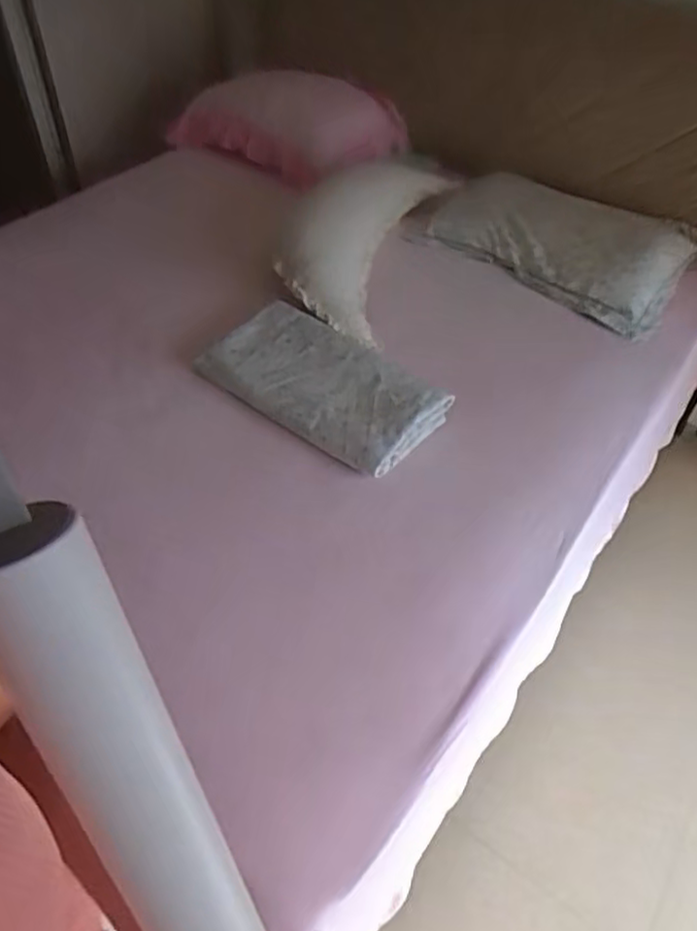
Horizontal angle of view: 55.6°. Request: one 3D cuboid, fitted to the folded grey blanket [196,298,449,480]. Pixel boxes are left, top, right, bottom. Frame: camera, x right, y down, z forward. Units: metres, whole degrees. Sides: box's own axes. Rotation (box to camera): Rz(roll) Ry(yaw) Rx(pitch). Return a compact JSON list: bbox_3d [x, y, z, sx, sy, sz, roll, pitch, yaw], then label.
[{"bbox_3d":[-0.064,-0.187,1.425,0.520,0.057,0.280,32,55,22],"label":"folded grey blanket"}]

